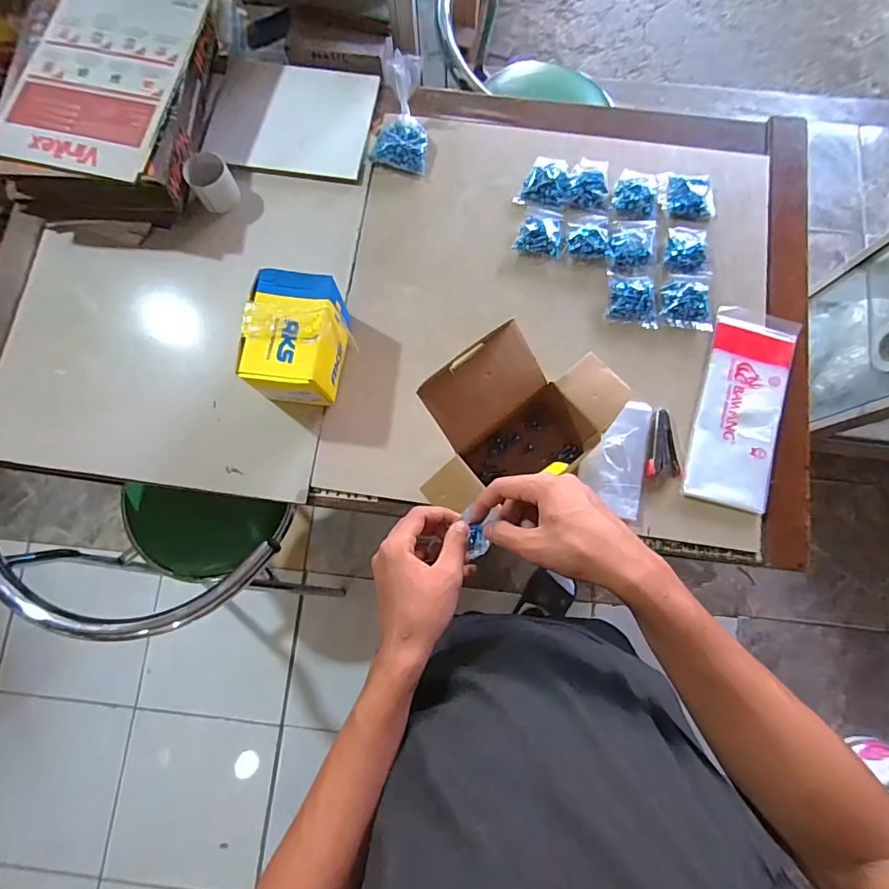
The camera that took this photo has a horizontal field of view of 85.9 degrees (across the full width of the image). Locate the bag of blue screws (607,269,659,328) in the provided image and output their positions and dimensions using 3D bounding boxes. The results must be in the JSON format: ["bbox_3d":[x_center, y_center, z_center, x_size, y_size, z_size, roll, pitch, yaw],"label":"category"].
[{"bbox_3d":[0.267,-0.209,0.677,0.068,0.021,0.079,5,80,2],"label":"bag of blue screws"}]

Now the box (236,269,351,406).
[{"bbox_3d":[-0.192,-0.134,0.628,0.104,0.102,0.144,7,80,2],"label":"box"}]

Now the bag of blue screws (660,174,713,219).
[{"bbox_3d":[0.363,-0.367,0.713,0.082,0.017,0.074,0,80,1],"label":"bag of blue screws"}]

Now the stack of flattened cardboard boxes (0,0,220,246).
[{"bbox_3d":[-0.482,-0.513,0.714,0.250,0.120,0.381,6,80,2],"label":"stack of flattened cardboard boxes"}]

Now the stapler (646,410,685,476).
[{"bbox_3d":[0.292,-0.001,0.641,0.048,0.015,0.087,-1,80,1],"label":"stapler"}]

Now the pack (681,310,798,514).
[{"bbox_3d":[0.408,-0.054,0.655,0.110,0.018,0.280,16,80,4],"label":"pack"}]

